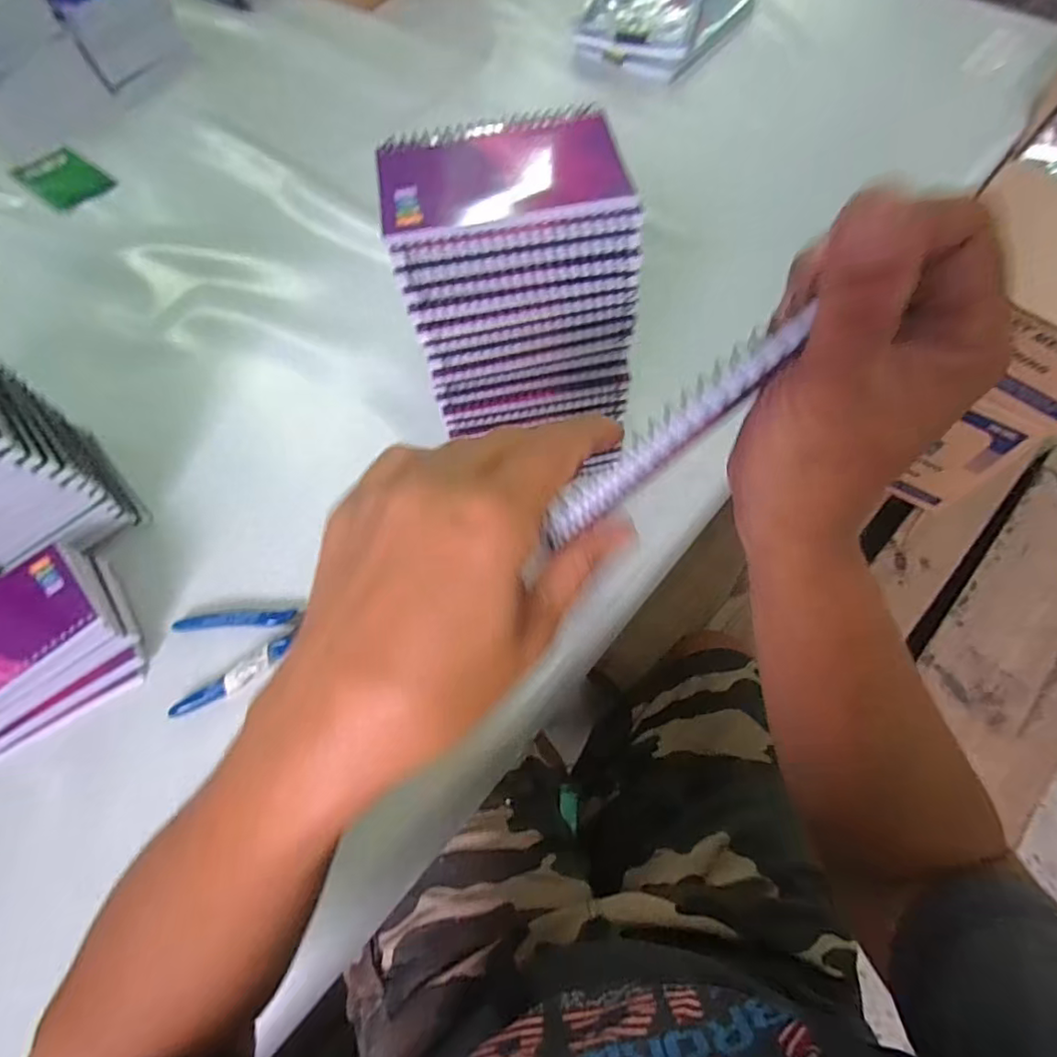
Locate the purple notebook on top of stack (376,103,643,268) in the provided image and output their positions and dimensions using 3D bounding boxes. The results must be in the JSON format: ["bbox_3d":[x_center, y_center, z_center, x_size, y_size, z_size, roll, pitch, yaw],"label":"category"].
[{"bbox_3d":[-0.013,-0.185,0.299,0.129,0.010,0.095,-11,65,-3],"label":"purple notebook on top of stack"}]

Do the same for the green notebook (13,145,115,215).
[{"bbox_3d":[-0.569,-0.428,0.683,0.119,0.010,0.073,35,71,17],"label":"green notebook"}]

